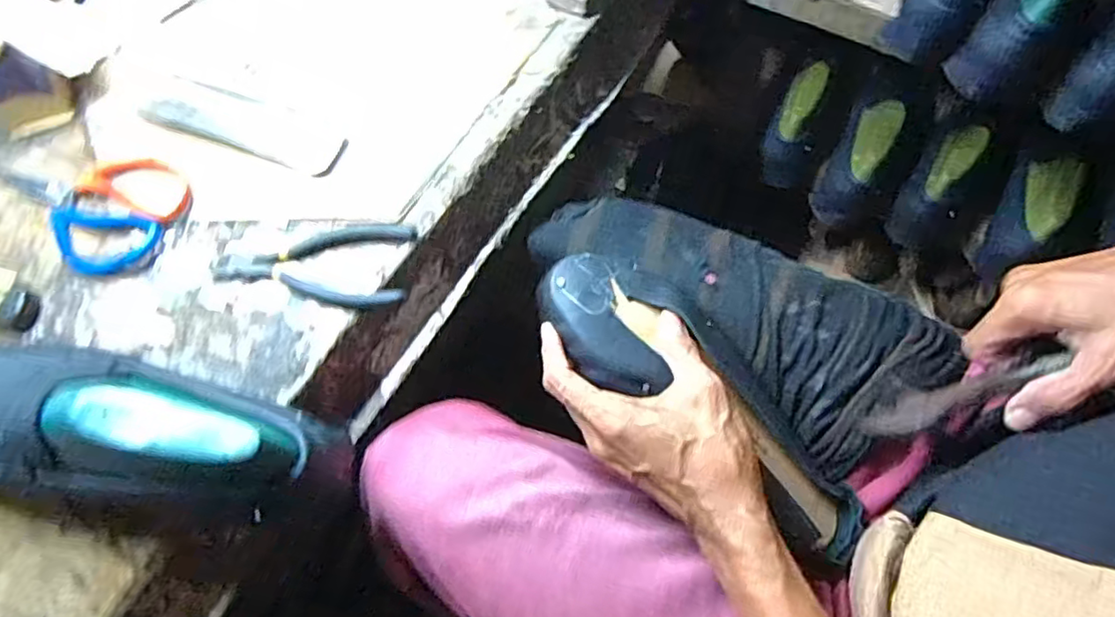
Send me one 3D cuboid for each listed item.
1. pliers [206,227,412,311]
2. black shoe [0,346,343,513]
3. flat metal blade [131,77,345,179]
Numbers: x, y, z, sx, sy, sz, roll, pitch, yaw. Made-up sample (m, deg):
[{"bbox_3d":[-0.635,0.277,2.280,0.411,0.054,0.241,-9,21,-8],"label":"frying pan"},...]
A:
[{"bbox_3d":[-0.183,-0.032,0.459,0.147,0.014,0.068,0,67,0],"label":"pliers"},{"bbox_3d":[-0.270,0.067,0.368,0.276,0.099,0.088,11,65,6],"label":"black shoe"},{"bbox_3d":[-0.260,-0.153,0.502,0.178,0.005,0.048,19,68,8],"label":"flat metal blade"}]

